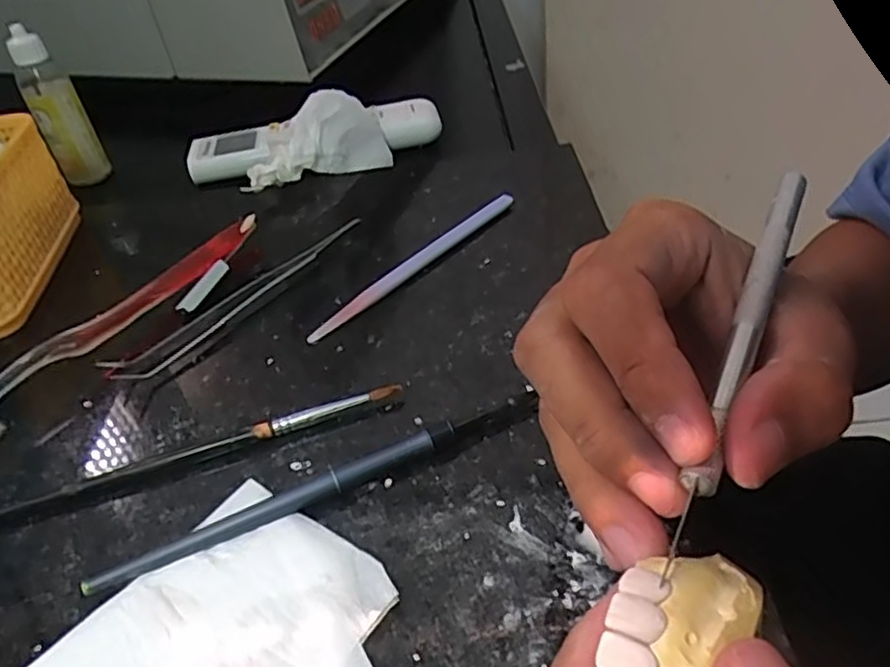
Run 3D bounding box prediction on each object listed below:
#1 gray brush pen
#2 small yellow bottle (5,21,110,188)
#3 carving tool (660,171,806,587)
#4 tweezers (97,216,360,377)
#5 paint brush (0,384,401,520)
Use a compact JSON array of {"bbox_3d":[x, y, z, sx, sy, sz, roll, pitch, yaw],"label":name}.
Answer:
[{"bbox_3d":[-0.041,0.053,0.234,0.158,0.009,0.007,-21,42,-15],"label":"gray brush pen"},{"bbox_3d":[-0.272,-0.158,0.469,0.032,0.109,0.041,-25,43,-19],"label":"small yellow bottle"},{"bbox_3d":[0.075,0.001,0.167,0.008,0.005,0.135,15,53,25],"label":"carving tool"},{"bbox_3d":[-0.096,-0.019,0.323,0.019,0.011,0.138,29,52,36],"label":"tweezers"},{"bbox_3d":[-0.108,0.048,0.252,0.184,0.008,0.008,-16,41,-10],"label":"paint brush"}]

